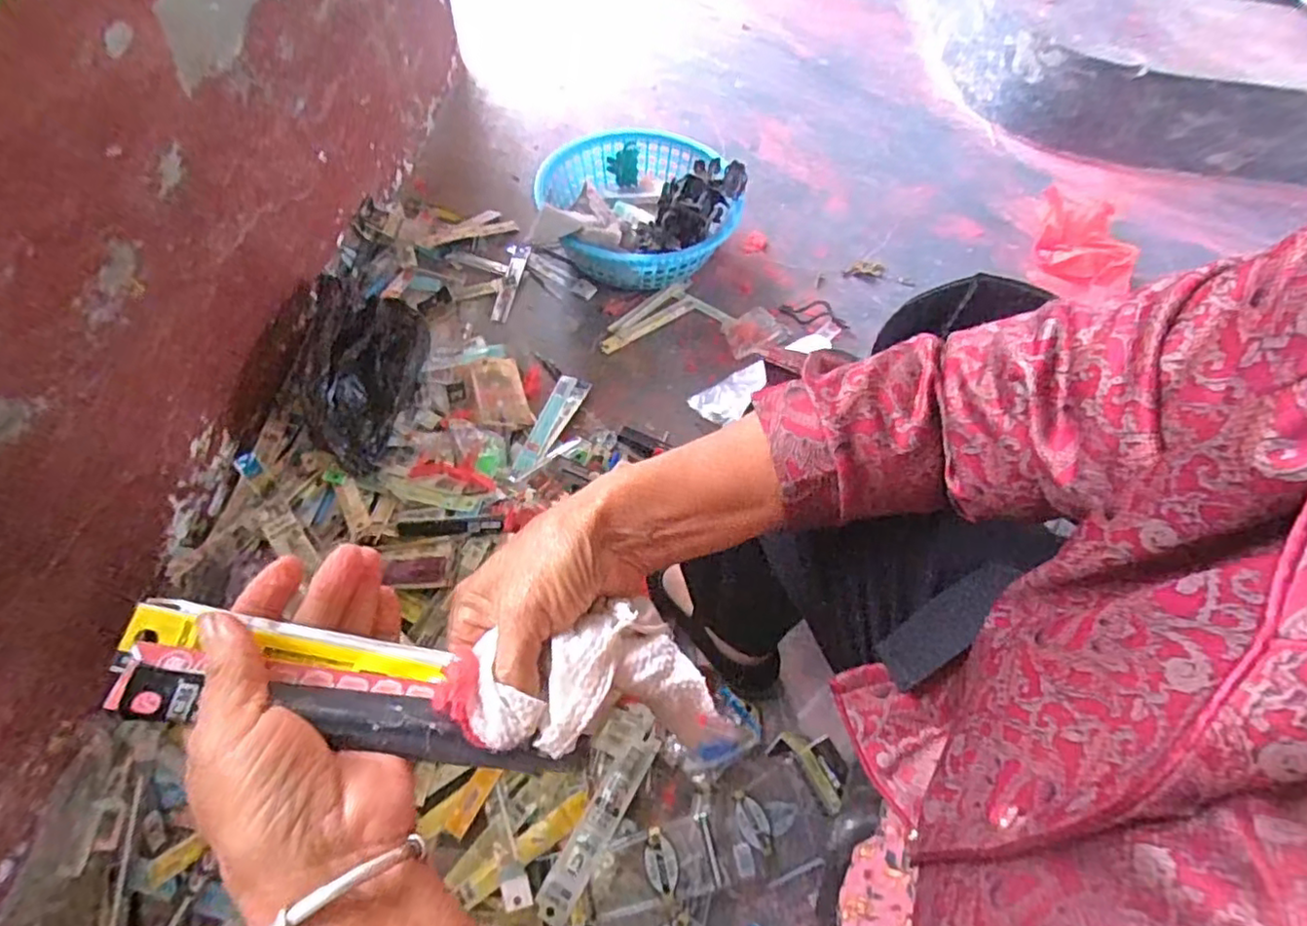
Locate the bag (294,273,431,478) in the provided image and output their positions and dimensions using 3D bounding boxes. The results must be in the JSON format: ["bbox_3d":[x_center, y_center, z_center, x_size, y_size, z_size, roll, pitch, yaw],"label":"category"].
[{"bbox_3d":[-0.392,-0.120,0.871,0.129,0.101,0.289,-4,59,-5],"label":"bag"}]

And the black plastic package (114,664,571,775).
[{"bbox_3d":[-0.113,0.104,0.256,0.171,0.006,0.023,17,58,-13],"label":"black plastic package"}]

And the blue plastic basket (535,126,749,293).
[{"bbox_3d":[-0.017,-0.417,1.054,0.304,0.143,0.301,1,59,-2],"label":"blue plastic basket"}]

